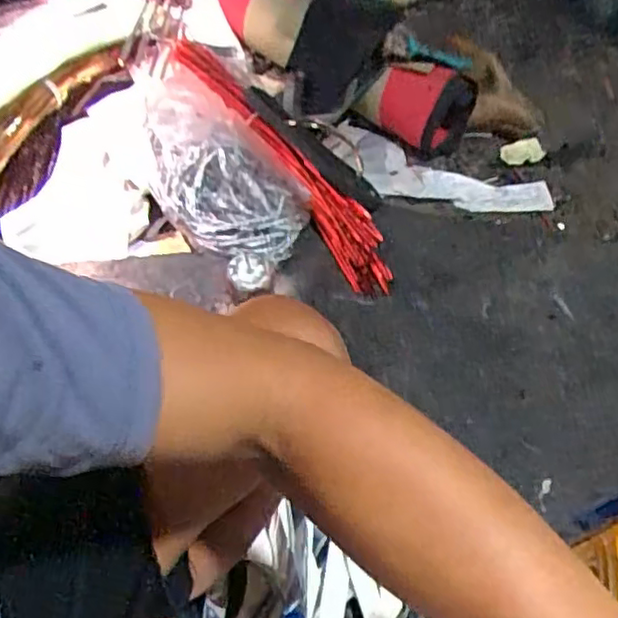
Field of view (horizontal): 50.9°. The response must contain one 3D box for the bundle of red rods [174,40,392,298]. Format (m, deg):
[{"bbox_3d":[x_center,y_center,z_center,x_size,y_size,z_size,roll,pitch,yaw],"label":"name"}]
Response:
[{"bbox_3d":[-0.057,-0.266,1.067,0.078,0.074,0.610,-26,62,-21],"label":"bundle of red rods"}]

